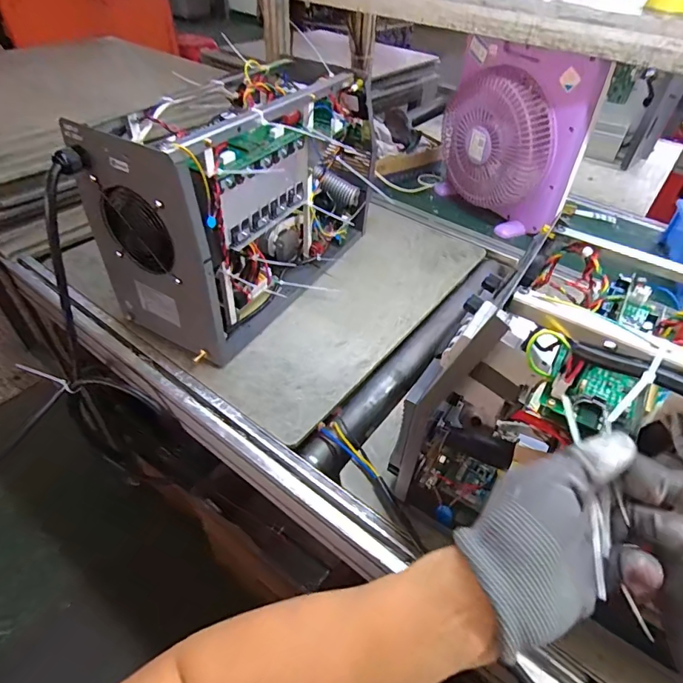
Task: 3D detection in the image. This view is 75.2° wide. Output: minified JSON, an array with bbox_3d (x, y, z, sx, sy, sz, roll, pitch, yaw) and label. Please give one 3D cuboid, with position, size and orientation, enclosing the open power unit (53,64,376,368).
[{"bbox_3d":[-0.134,-0.223,0.706,0.183,0.301,0.449,25,48,19],"label":"open power unit"}]

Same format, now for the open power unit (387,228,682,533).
[{"bbox_3d":[0.295,0.119,0.364,0.455,0.280,0.188,25,47,18],"label":"open power unit"}]

